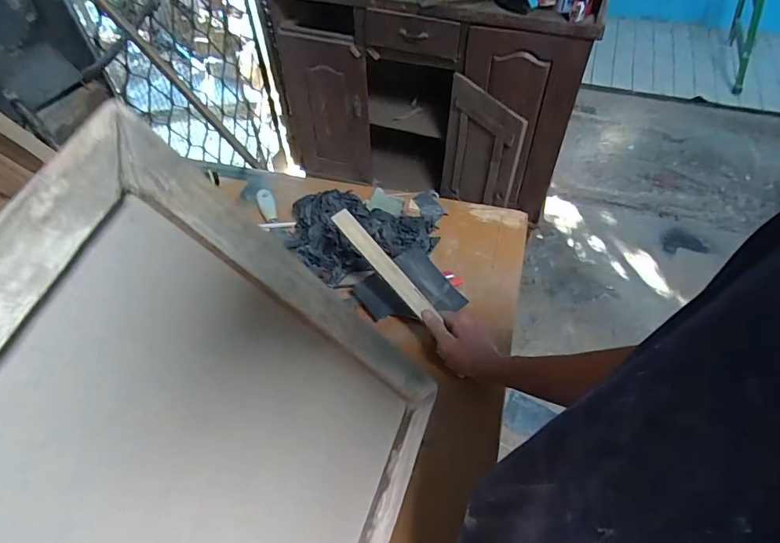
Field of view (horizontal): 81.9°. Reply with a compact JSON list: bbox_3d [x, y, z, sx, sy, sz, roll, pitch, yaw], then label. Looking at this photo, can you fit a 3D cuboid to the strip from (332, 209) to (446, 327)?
[{"bbox_3d":[-0.014,-0.014,0.646,0.025,0.011,0.185,-42,89,4],"label":"strip"}]

